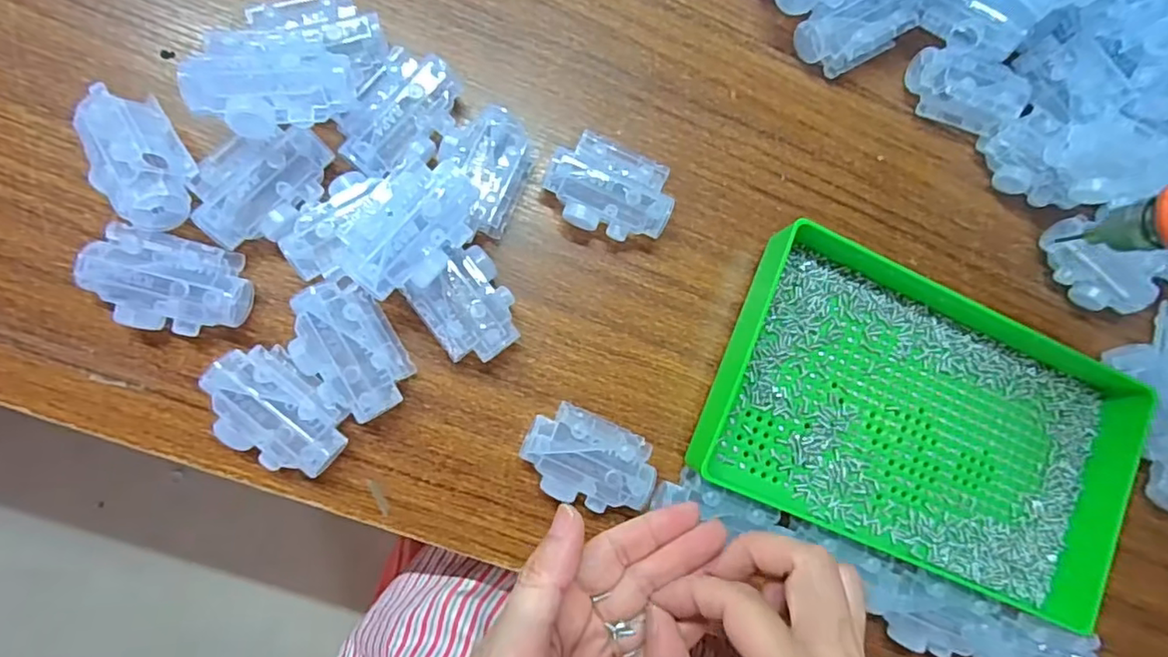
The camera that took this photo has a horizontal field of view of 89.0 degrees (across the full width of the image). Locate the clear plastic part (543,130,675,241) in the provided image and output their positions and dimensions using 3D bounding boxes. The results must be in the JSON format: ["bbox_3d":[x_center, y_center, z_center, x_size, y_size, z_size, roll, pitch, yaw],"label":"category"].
[{"bbox_3d":[0.013,-0.074,0.326,0.068,0.030,0.045,23,84,-8],"label":"clear plastic part"}]

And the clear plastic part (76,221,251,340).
[{"bbox_3d":[-0.199,-0.021,0.287,0.067,0.029,0.044,12,85,-9],"label":"clear plastic part"}]

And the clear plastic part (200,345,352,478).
[{"bbox_3d":[-0.149,0.041,0.291,0.068,0.028,0.048,41,82,-5],"label":"clear plastic part"}]

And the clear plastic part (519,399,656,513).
[{"bbox_3d":[0.002,0.070,0.316,0.069,0.029,0.046,25,83,-7],"label":"clear plastic part"}]

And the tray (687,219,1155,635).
[{"bbox_3d":[0.192,0.053,0.342,0.241,0.041,0.152,23,84,-8],"label":"tray"}]

